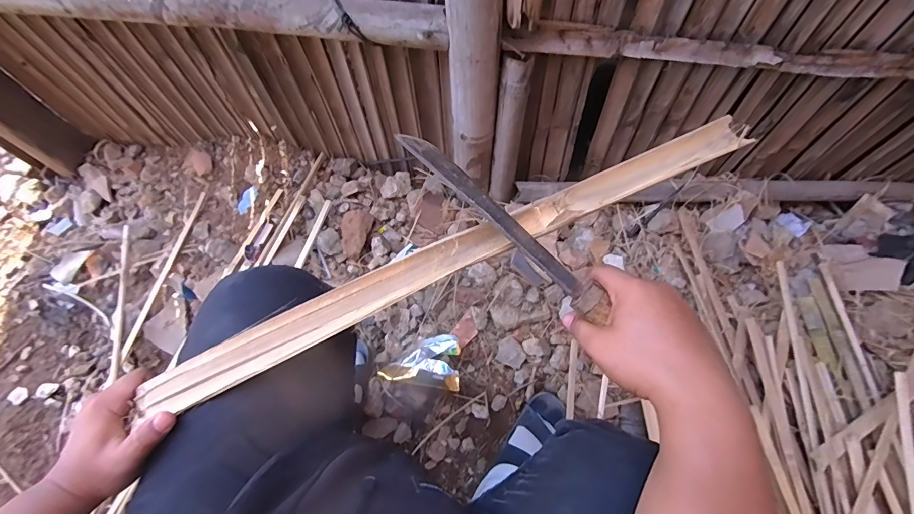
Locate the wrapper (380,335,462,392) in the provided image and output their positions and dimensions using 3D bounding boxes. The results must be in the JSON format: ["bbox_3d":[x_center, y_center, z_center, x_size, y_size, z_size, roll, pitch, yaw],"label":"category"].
[{"bbox_3d":[-0.062,0.187,0.731,0.143,0.034,0.092,10,66,4],"label":"wrapper"}]

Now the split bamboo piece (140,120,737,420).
[{"bbox_3d":[-0.012,0.005,0.374,0.599,0.016,0.041,-25,68,-1],"label":"split bamboo piece"}]

